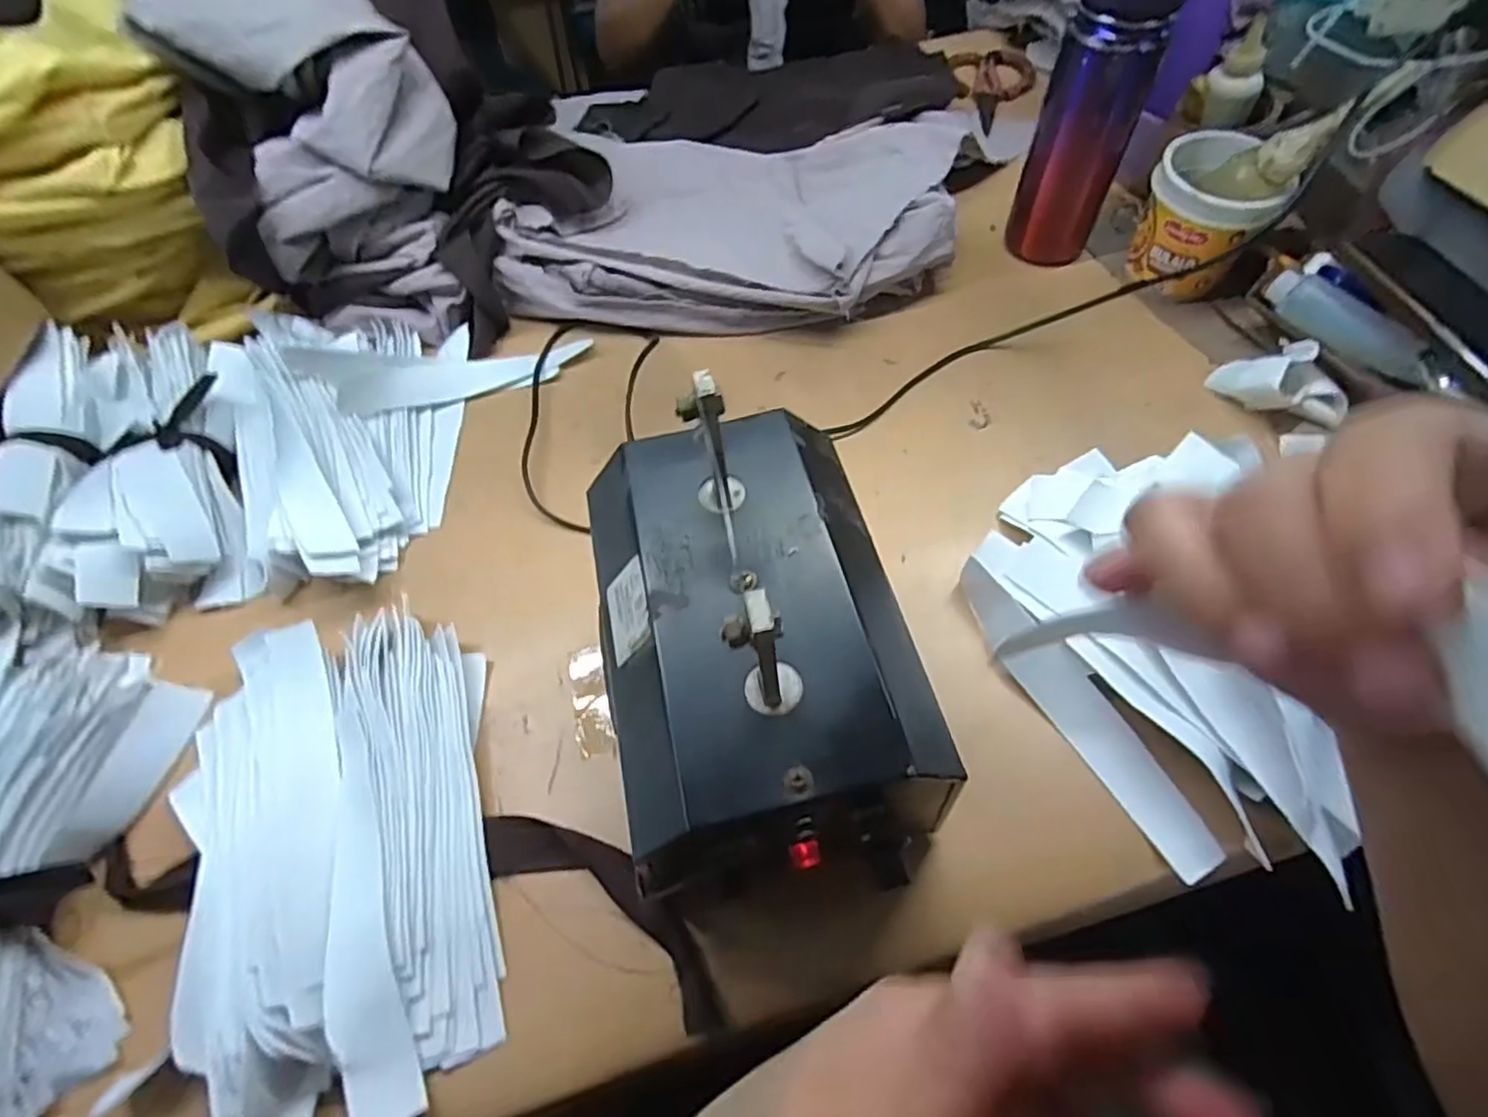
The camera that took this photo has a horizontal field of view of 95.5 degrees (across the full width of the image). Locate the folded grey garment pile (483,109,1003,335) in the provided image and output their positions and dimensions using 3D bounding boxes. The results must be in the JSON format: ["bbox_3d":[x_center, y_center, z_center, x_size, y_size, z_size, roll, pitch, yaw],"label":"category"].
[{"bbox_3d":[-0.007,-0.312,0.623,0.386,0.072,0.253,7,58,7],"label":"folded grey garment pile"}]

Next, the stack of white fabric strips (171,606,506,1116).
[{"bbox_3d":[-0.226,0.147,0.367,0.171,0.047,0.264,-19,58,-9],"label":"stack of white fabric strips"}]

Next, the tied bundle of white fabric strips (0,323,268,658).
[{"bbox_3d":[-0.460,-0.067,0.502,0.179,0.069,0.258,-15,58,-6],"label":"tied bundle of white fabric strips"}]

